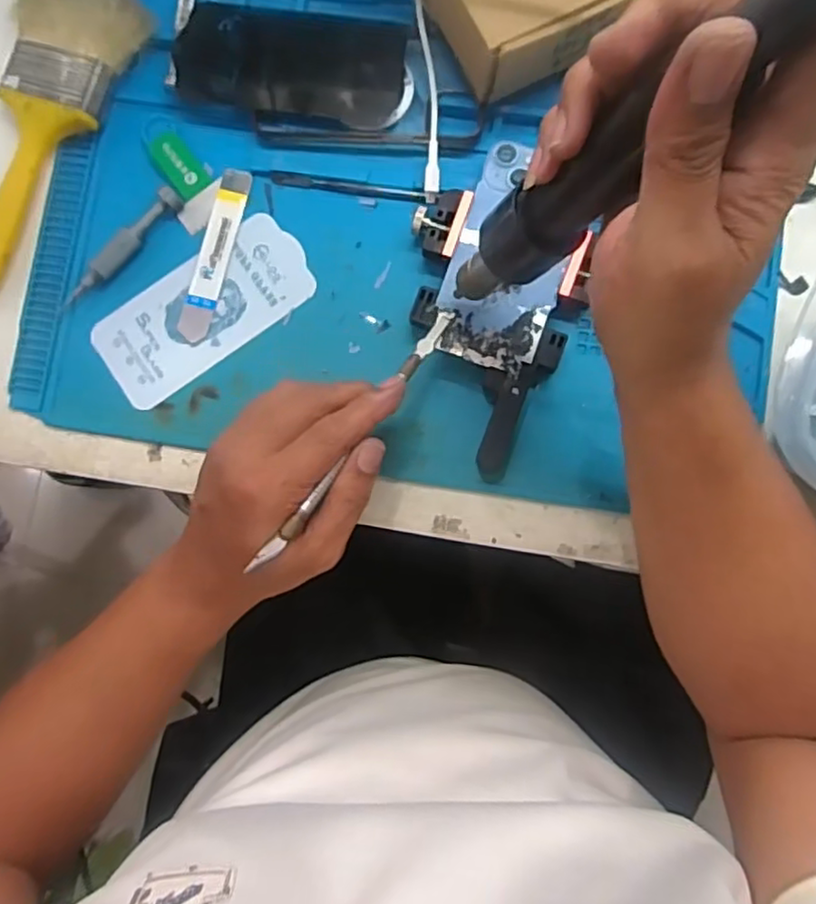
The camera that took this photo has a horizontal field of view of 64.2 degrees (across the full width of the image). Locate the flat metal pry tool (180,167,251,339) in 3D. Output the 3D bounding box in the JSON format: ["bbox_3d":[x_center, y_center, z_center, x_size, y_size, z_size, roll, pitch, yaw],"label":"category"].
[{"bbox_3d":[-0.130,-0.132,0.435,0.021,0.004,0.117,14,86,5],"label":"flat metal pry tool"}]

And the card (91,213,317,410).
[{"bbox_3d":[-0.136,-0.095,0.431,0.147,0.004,0.067,-36,84,0],"label":"card"}]

